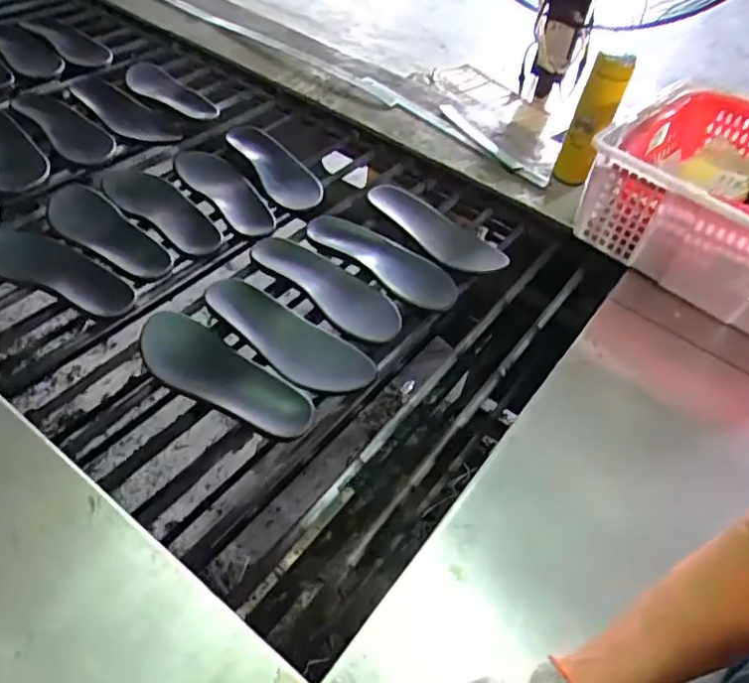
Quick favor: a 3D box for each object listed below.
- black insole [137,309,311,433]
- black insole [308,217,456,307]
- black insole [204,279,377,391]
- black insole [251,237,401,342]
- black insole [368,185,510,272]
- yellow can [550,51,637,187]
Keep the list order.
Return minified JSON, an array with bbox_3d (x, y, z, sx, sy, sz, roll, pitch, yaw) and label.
[{"bbox_3d":[-0.183,0.037,0.719,0.244,0.017,0.093,30,52,16],"label":"black insole"},{"bbox_3d":[0.014,-0.129,0.893,0.241,0.030,0.087,27,51,14],"label":"black insole"},{"bbox_3d":[-0.116,-0.009,0.778,0.247,0.027,0.094,31,52,17],"label":"black insole"},{"bbox_3d":[-0.062,-0.085,0.848,0.241,0.026,0.096,36,54,20],"label":"black insole"},{"bbox_3d":[0.098,-0.183,0.953,0.246,0.050,0.101,37,54,21],"label":"black insole"},{"bbox_3d":[0.364,-0.364,0.995,0.062,0.231,0.058,26,51,12],"label":"yellow can"}]

